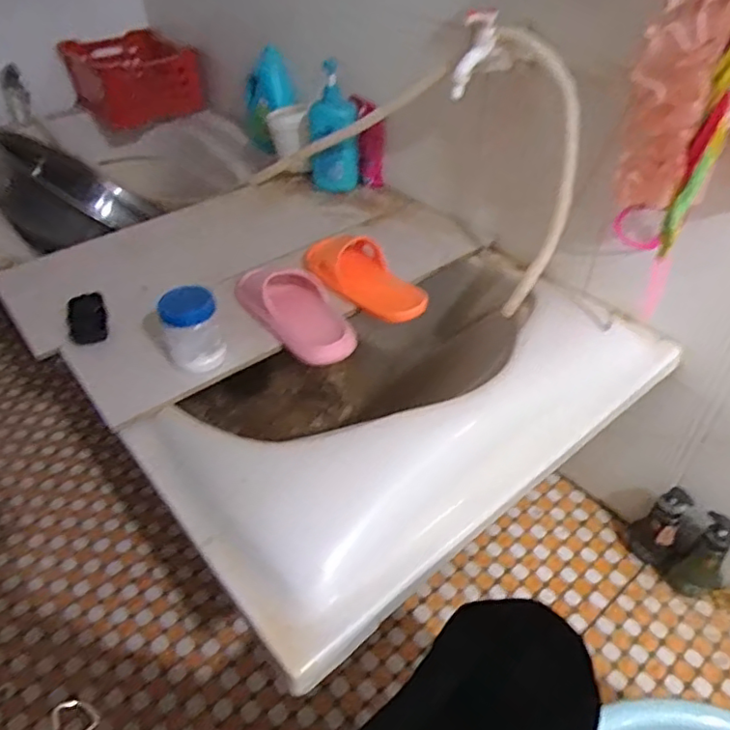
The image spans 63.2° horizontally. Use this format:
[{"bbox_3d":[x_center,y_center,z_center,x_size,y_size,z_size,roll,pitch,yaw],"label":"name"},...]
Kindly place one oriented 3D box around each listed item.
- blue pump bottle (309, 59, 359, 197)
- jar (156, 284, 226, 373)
[{"bbox_3d":[-0.064,-0.455,1.165,0.091,0.237,0.064,-14,44,-13],"label":"blue pump bottle"},{"bbox_3d":[-0.227,-0.044,0.785,0.069,0.097,0.067,-1,43,1],"label":"jar"}]

